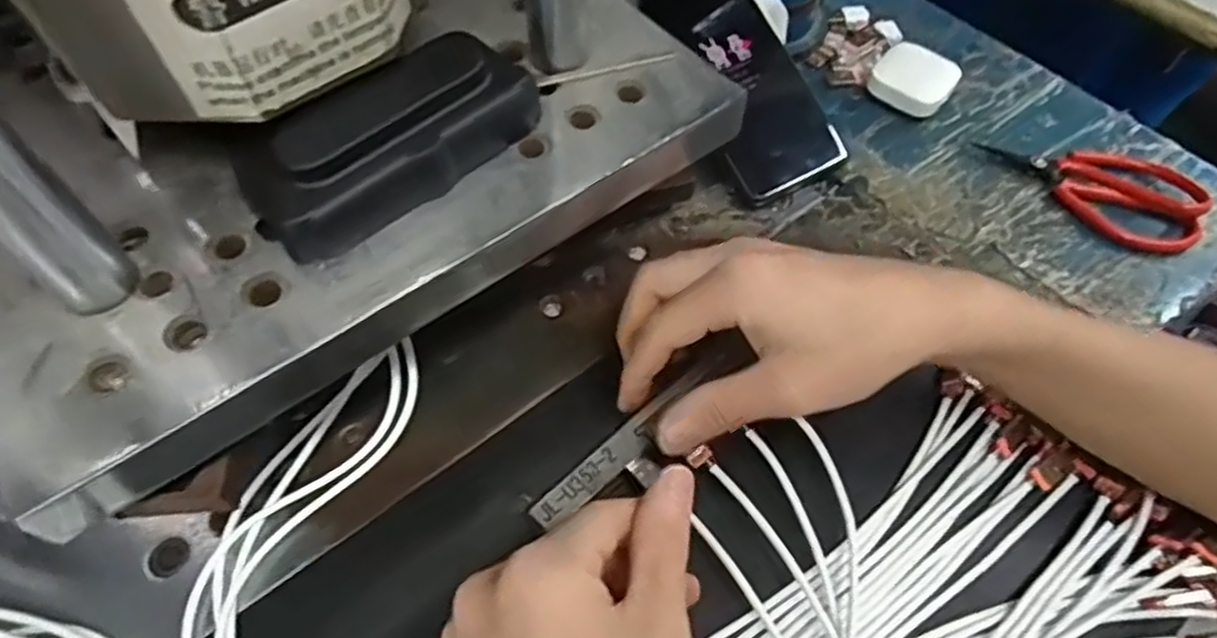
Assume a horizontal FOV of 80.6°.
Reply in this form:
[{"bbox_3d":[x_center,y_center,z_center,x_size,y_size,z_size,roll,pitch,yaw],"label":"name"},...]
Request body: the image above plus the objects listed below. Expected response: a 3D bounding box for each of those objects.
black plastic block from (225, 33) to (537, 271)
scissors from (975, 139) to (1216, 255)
[{"bbox_3d":[-0.076,-0.066,0.255,0.104,0.032,0.045,-39,66,-23],"label":"black plastic block"},{"bbox_3d":[0.288,-0.084,0.425,0.060,0.015,0.121,-39,66,-23],"label":"scissors"}]

